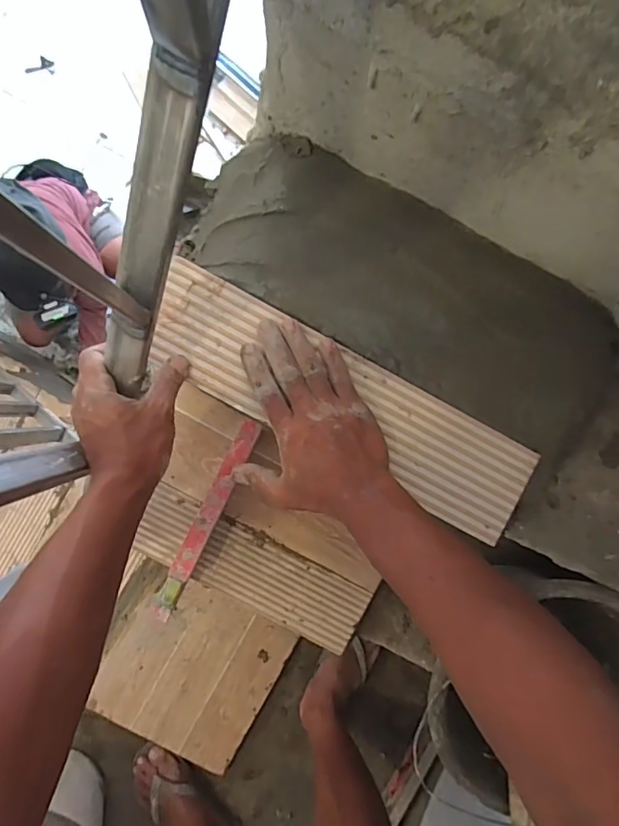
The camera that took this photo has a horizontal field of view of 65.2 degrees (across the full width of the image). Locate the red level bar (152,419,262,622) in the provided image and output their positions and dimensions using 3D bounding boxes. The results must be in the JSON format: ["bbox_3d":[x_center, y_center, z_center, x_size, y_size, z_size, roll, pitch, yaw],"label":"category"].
[{"bbox_3d":[-0.136,0.140,0.657,0.029,0.061,0.281,26,89,-3],"label":"red level bar"}]

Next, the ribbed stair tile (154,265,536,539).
[{"bbox_3d":[0.031,-0.007,0.459,0.385,0.012,0.104,26,88,-4],"label":"ribbed stair tile"}]

